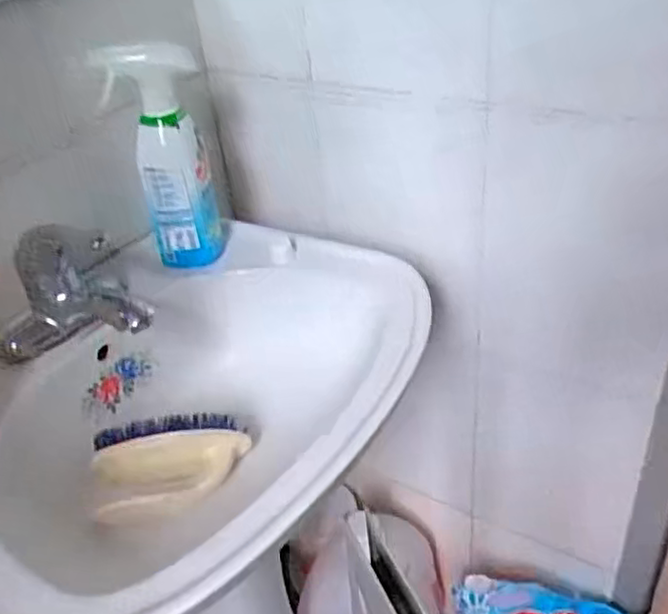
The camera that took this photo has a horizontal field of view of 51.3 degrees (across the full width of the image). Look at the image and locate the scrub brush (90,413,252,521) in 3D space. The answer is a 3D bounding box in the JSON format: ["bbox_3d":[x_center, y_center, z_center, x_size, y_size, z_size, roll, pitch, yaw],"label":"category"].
[{"bbox_3d":[-0.157,0.141,0.651,0.144,0.055,0.079,-17,38,-16],"label":"scrub brush"}]

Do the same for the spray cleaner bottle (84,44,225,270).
[{"bbox_3d":[-0.172,-0.151,0.717,0.100,0.220,0.066,-14,38,-12],"label":"spray cleaner bottle"}]

